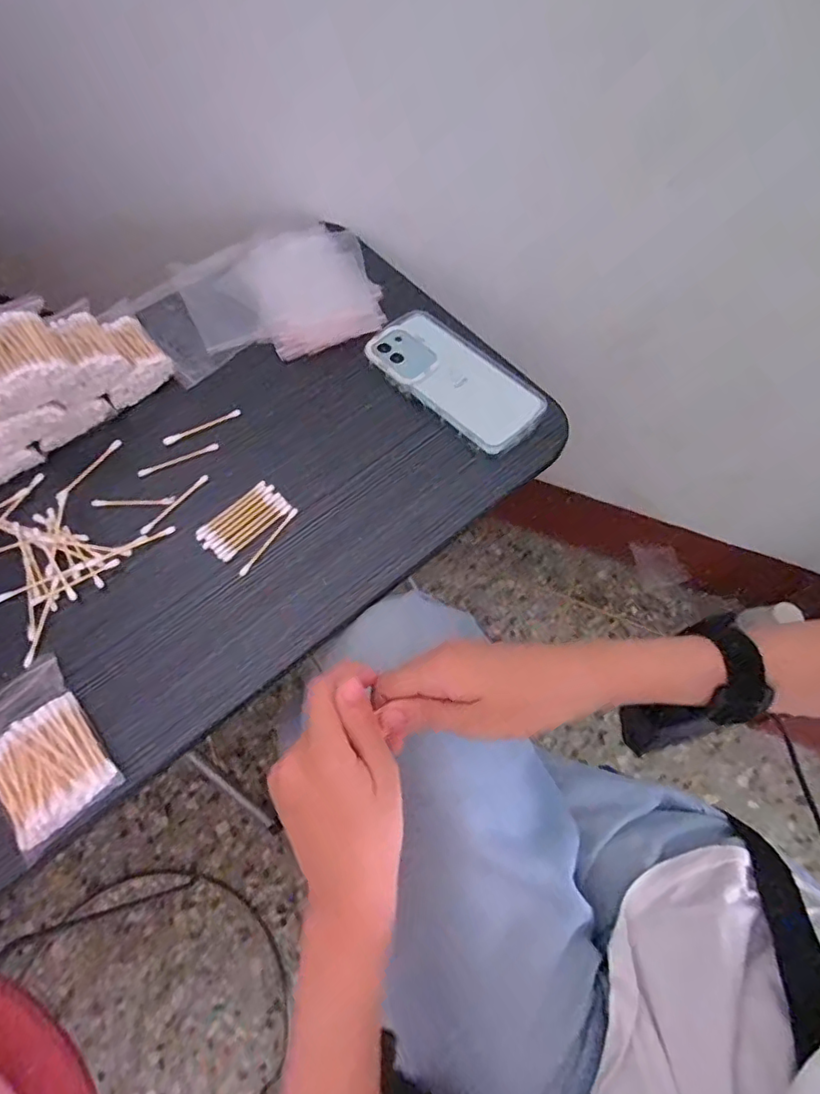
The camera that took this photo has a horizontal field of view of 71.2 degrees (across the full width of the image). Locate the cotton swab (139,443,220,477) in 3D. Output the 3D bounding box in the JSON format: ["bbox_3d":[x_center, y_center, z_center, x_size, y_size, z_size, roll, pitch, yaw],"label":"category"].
[{"bbox_3d":[-0.199,-0.075,0.493,0.069,0.004,0.007,-25,67,-11],"label":"cotton swab"}]

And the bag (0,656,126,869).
[{"bbox_3d":[-0.247,0.134,0.380,0.066,0.019,0.111,-39,70,-16],"label":"bag"}]

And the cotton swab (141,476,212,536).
[{"bbox_3d":[-0.195,-0.036,0.474,0.006,0.004,0.070,38,71,17],"label":"cotton swab"}]

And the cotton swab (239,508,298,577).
[{"bbox_3d":[-0.113,-0.005,0.459,0.006,0.004,0.069,31,69,15],"label":"cotton swab"}]

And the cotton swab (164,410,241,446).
[{"bbox_3d":[-0.183,-0.106,0.505,0.070,0.004,0.008,-25,67,-11],"label":"cotton swab"}]

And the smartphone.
[{"bbox_3d":[0.041,-0.152,0.514,0.083,0.012,0.165,-41,71,-17],"label":"smartphone"}]

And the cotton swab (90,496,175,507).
[{"bbox_3d":[-0.228,-0.038,0.471,0.065,0.005,0.007,-6,65,-2],"label":"cotton swab"}]

